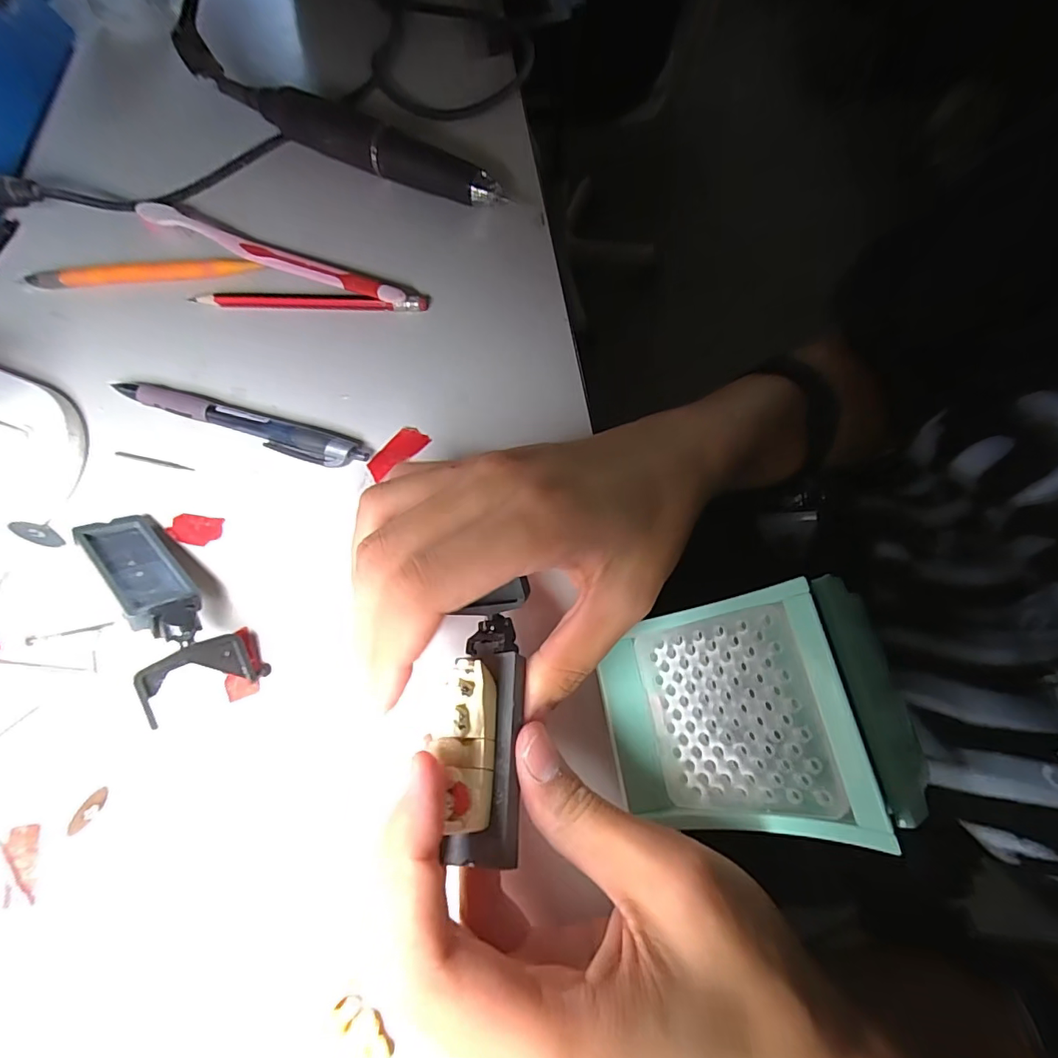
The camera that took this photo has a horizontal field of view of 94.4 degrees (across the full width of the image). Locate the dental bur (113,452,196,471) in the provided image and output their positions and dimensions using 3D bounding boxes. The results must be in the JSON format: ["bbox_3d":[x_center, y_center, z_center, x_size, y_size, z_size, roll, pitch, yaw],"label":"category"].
[{"bbox_3d":[-0.190,-0.035,0.247,0.044,0.004,0.004,14,72,6],"label":"dental bur"}]

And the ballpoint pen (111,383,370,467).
[{"bbox_3d":[-0.146,-0.052,0.247,0.137,0.010,0.016,16,73,6],"label":"ballpoint pen"}]

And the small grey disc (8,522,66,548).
[{"bbox_3d":[-0.228,0.002,0.228,0.018,0.018,0.004,37,92,-5],"label":"small grey disc"}]

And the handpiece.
[{"bbox_3d":[-0.104,-0.233,0.297,0.197,0.024,0.020,28,74,10],"label":"handpiece"}]

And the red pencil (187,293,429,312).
[{"bbox_3d":[-0.122,-0.126,0.269,0.130,0.007,0.011,2,72,2],"label":"red pencil"}]

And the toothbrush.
[{"bbox_3d":[-0.148,-0.155,0.277,0.173,0.011,0.011,23,74,8],"label":"toothbrush"}]

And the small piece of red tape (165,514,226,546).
[{"bbox_3d":[-0.161,0.000,0.234,0.026,0.004,0.014,7,72,3],"label":"small piece of red tape"}]

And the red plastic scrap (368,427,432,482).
[{"bbox_3d":[-0.066,-0.039,0.244,0.032,0.004,0.013,-42,76,-12],"label":"red plastic scrap"}]

